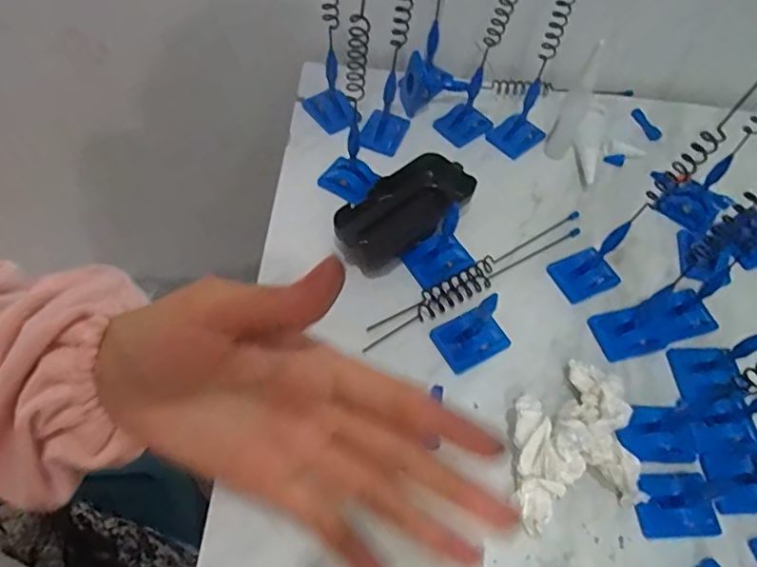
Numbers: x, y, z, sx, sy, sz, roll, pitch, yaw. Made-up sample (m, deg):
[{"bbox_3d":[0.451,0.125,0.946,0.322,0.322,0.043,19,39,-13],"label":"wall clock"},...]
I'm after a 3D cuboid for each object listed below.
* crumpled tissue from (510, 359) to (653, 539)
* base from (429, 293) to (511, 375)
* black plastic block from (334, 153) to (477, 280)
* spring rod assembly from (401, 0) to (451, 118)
[{"bbox_3d":[0.110,0.088,0.304,0.074,0.041,0.093,0,58,-4],"label":"crumpled tissue"},{"bbox_3d":[0.061,0.031,0.343,0.044,0.025,0.033,-24,62,-18],"label":"base"},{"bbox_3d":[0.020,-0.052,0.390,0.055,0.024,0.108,39,63,19],"label":"black plastic block"},{"bbox_3d":[0.048,-0.234,0.392,0.035,0.222,0.065,10,58,1],"label":"spring rod assembly"}]

